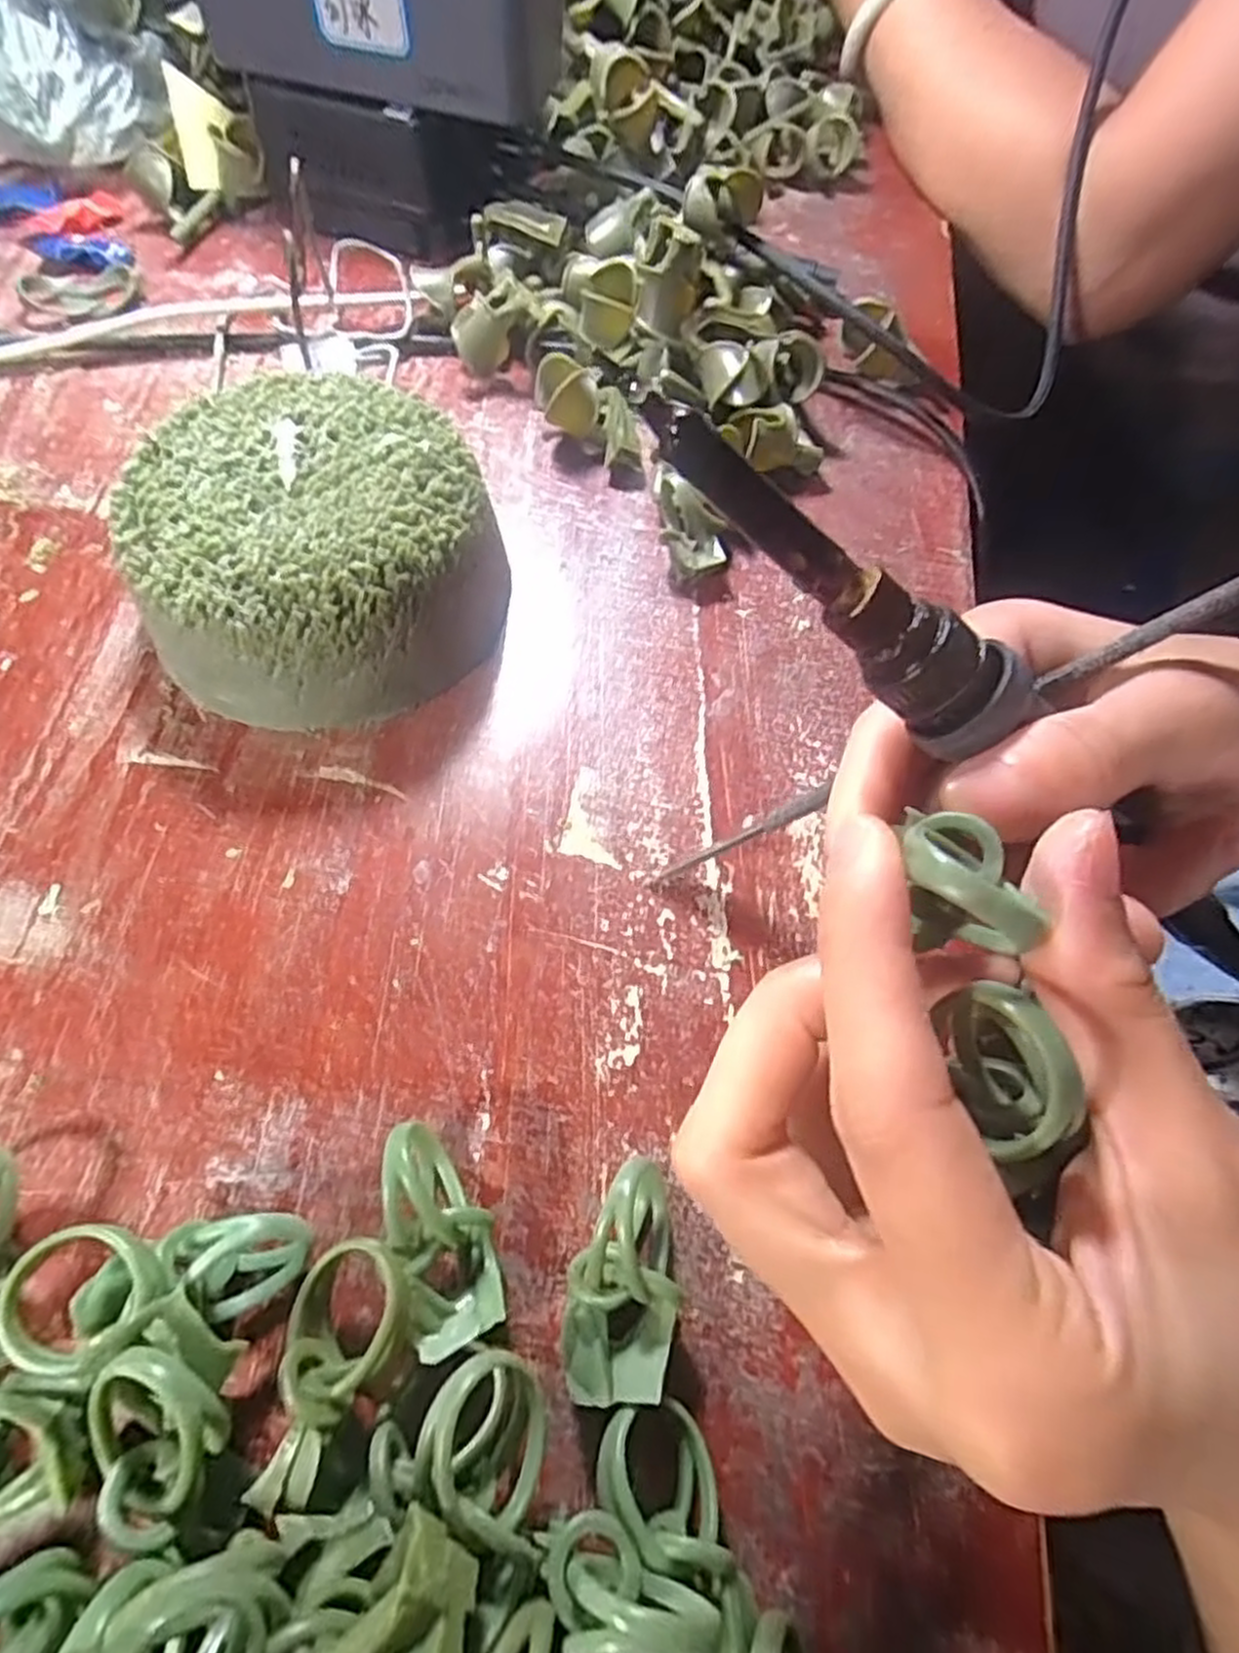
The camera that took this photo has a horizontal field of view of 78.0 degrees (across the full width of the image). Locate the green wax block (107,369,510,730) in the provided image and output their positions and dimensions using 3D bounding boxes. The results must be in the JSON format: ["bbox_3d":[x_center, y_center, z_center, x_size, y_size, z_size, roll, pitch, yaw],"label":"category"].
[{"bbox_3d":[-0.090,-0.083,0.232,0.098,0.047,0.095,-22,68,-13],"label":"green wax block"}]

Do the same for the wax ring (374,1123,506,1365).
[{"bbox_3d":[-0.038,0.087,0.166,0.019,0.021,0.044,-16,67,-11],"label":"wax ring"}]

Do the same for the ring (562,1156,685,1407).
[{"bbox_3d":[0.001,0.095,0.163,0.023,0.021,0.043,4,64,-1],"label":"ring"}]

